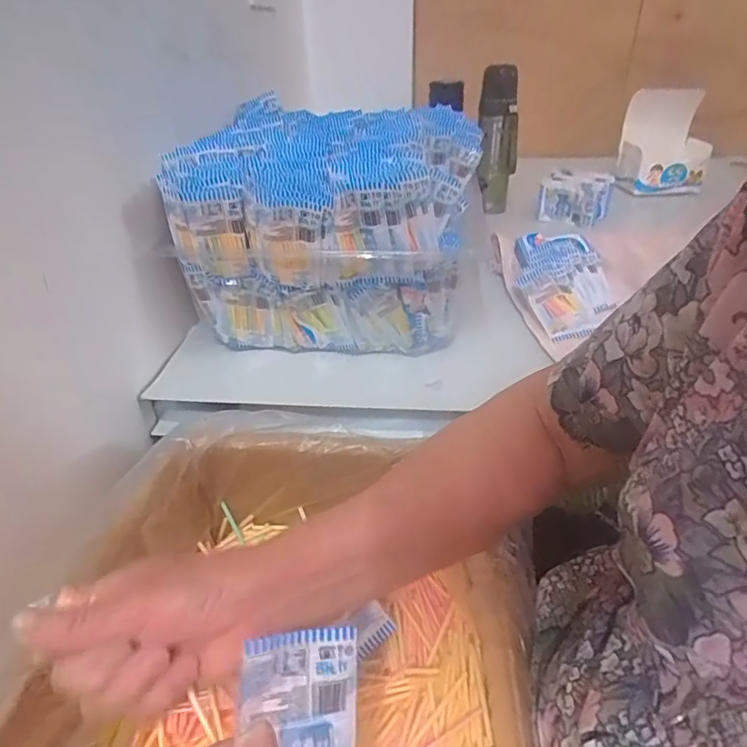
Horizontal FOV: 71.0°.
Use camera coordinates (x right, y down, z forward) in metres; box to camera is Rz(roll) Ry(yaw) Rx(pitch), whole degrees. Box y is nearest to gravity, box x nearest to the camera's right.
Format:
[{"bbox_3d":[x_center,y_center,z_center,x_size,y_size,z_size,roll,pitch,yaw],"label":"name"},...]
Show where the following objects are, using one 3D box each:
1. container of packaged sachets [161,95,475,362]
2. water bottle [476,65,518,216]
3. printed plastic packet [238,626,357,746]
[{"bbox_3d":[-0.042,-0.194,0.660,0.318,0.192,0.367,6,35,7],"label":"container of packaged sachets"},{"bbox_3d":[0.224,-0.415,0.947,0.074,0.233,0.050,9,36,11],"label":"water bottle"},{"bbox_3d":[-0.037,0.186,0.263,0.062,0.009,0.101,8,69,-26],"label":"printed plastic packet"}]

